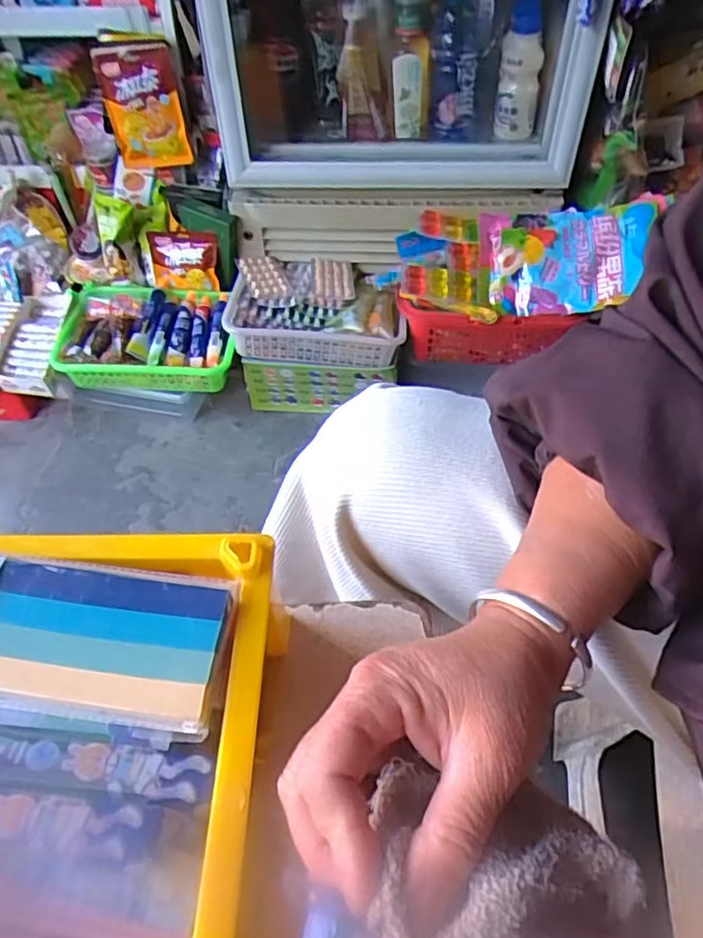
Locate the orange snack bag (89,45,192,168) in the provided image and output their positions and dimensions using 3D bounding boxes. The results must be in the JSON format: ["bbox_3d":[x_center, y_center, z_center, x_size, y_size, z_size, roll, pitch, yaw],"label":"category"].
[{"bbox_3d":[-0.329,-0.574,1.017,0.118,0.170,0.057,-9,53,-6],"label":"orange snack bag"}]

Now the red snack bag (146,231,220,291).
[{"bbox_3d":[-0.275,-0.343,1.060,0.113,0.083,0.038,10,54,9],"label":"red snack bag"}]

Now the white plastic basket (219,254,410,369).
[{"bbox_3d":[-0.054,-0.261,1.021,0.273,0.068,0.191,2,53,3],"label":"white plastic basket"}]

